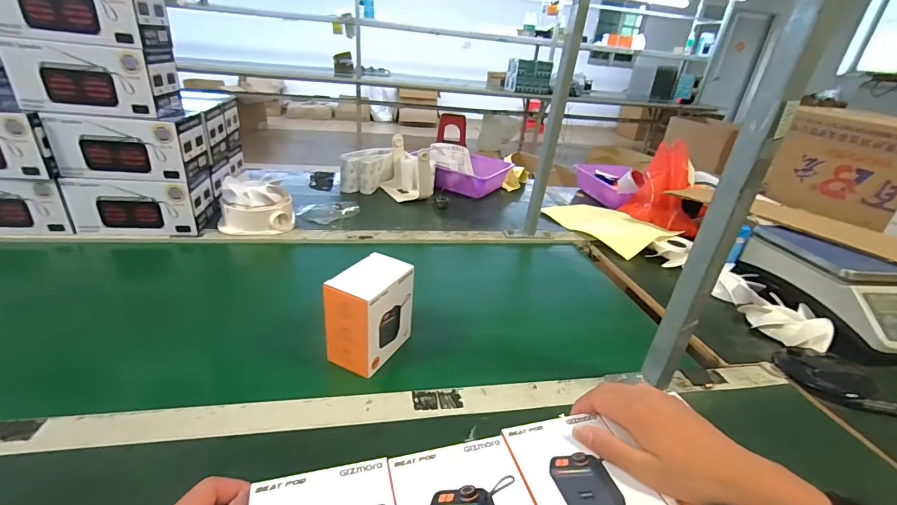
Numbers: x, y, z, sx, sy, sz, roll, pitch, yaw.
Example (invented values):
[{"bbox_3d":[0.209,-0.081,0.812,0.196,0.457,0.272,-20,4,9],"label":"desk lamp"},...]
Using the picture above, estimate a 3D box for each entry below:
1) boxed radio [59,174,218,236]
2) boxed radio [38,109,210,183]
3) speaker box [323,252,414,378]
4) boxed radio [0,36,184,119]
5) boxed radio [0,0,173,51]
[{"bbox_3d":[-0.559,-0.097,0.742,0.194,0.097,0.098,0,28,-11],"label":"boxed radio"},{"bbox_3d":[-0.548,-0.189,0.699,0.193,0.100,0.101,0,28,-11],"label":"boxed radio"},{"bbox_3d":[-0.096,0.072,0.504,0.062,0.106,0.103,18,30,22],"label":"speaker box"},{"bbox_3d":[-0.570,-0.284,0.654,0.196,0.099,0.101,2,27,-7],"label":"boxed radio"},{"bbox_3d":[-0.563,-0.375,0.611,0.209,0.095,0.083,0,28,-11],"label":"boxed radio"}]

